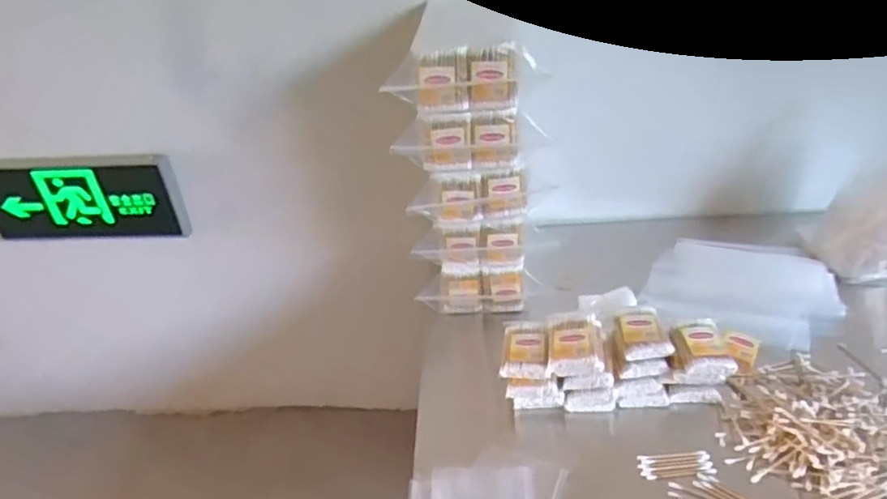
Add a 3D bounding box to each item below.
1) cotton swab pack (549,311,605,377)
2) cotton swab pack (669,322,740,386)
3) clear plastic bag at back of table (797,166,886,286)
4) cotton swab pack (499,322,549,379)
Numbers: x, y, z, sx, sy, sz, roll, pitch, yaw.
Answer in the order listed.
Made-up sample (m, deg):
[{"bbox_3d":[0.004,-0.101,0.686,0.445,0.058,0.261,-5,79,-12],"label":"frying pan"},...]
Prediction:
[{"bbox_3d":[0.154,0.108,0.736,0.063,0.030,0.083,1,37,9],"label":"cotton swab pack"},{"bbox_3d":[0.297,0.120,0.729,0.062,0.029,0.068,1,37,9],"label":"cotton swab pack"},{"bbox_3d":[0.576,-0.040,0.842,0.053,0.183,0.151,-33,44,-32],"label":"clear plastic bag at back of table"},{"bbox_3d":[0.097,0.117,0.750,0.054,0.022,0.076,3,37,12],"label":"cotton swab pack"}]

